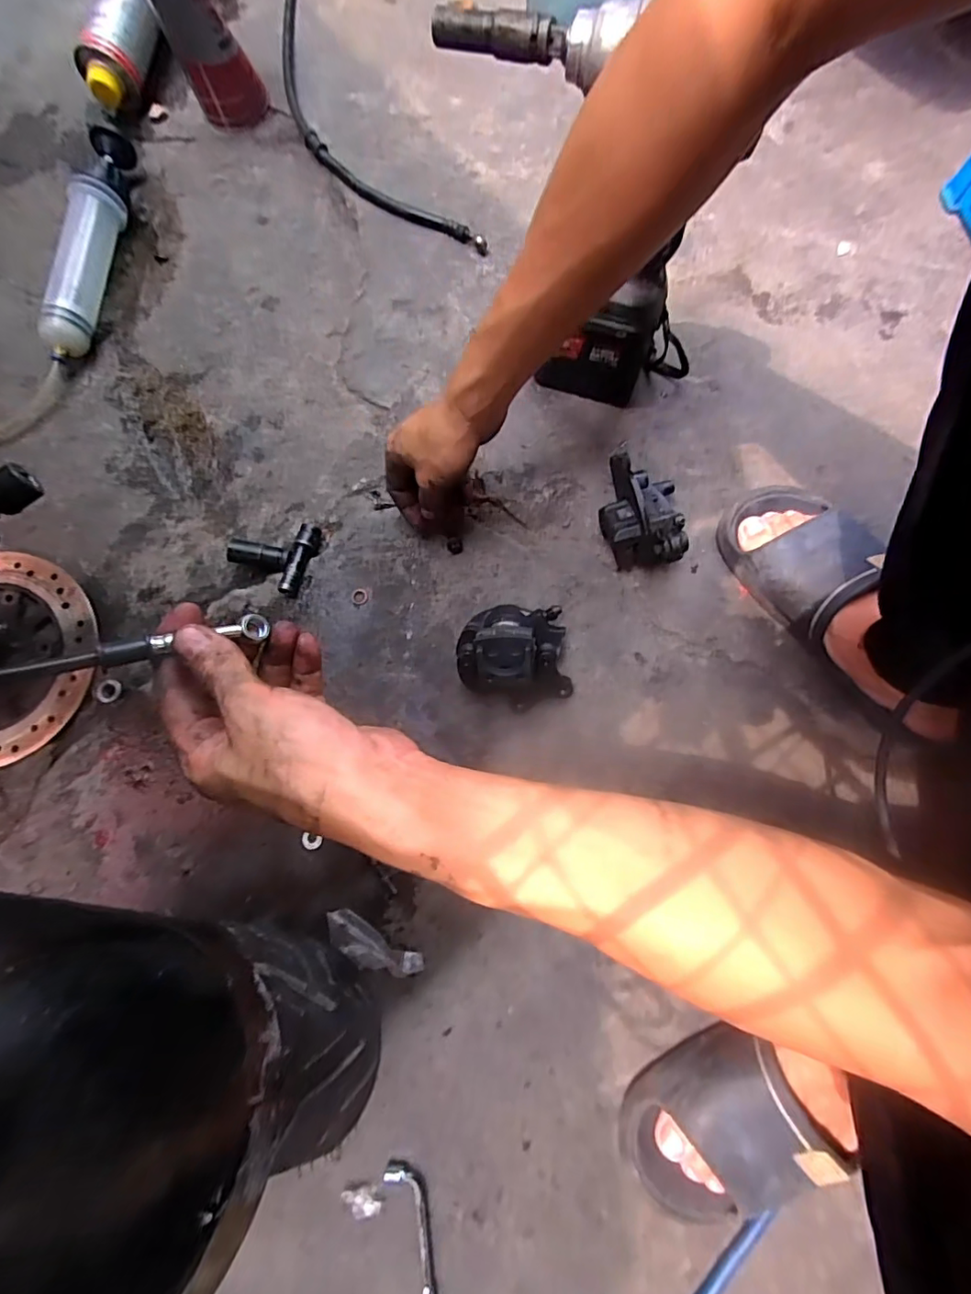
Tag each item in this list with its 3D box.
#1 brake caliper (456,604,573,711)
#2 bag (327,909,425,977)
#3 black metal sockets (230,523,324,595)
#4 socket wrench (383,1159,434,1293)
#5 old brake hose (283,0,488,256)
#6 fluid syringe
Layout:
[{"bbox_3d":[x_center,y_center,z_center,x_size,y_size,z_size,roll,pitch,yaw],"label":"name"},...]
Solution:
[{"bbox_3d":[0.024,0.007,0.486,0.097,0.074,0.088,-8,79,-1],"label":"brake caliper"},{"bbox_3d":[-0.099,0.262,0.465,0.091,0.009,0.030,27,81,6],"label":"bag"},{"bbox_3d":[-0.213,-0.098,0.541,0.077,0.024,0.072,22,80,5],"label":"black metal sockets"},{"bbox_3d":[-0.053,0.479,0.428,0.027,0.013,0.120,-18,79,-3],"label":"socket wrench"},{"bbox_3d":[-0.180,-0.798,0.670,0.184,0.054,0.754,-15,79,-2],"label":"old brake hose"},{"bbox_3d":[-0.441,-0.447,0.598,0.047,0.053,0.272,8,79,3],"label":"fluid syringe"}]

